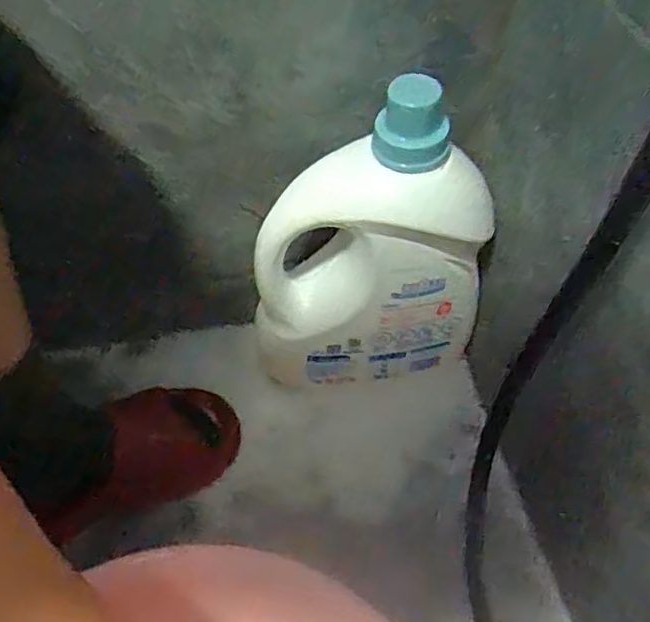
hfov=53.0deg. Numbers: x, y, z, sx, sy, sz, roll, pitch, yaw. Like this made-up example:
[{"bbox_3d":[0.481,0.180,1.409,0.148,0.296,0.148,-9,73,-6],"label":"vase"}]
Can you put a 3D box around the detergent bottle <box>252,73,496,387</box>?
[{"bbox_3d":[0.037,-0.043,0.565,0.200,0.297,0.086,-4,52,-5],"label":"detergent bottle"}]

